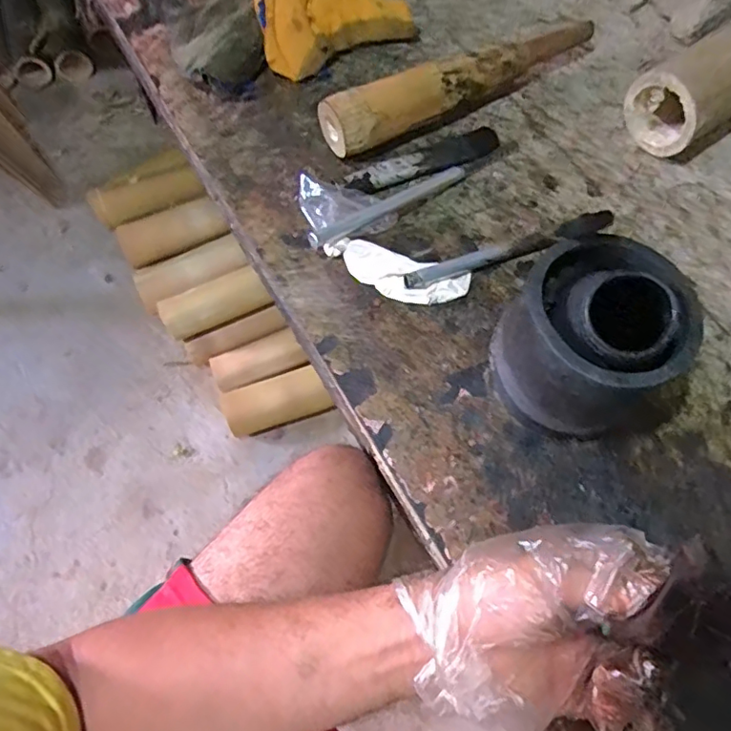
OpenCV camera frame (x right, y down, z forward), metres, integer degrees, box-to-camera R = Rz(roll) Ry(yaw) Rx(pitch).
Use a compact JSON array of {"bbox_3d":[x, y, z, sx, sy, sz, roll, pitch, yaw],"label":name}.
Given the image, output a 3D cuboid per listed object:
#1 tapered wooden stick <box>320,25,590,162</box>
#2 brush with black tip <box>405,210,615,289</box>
[{"bbox_3d":[0.091,-0.266,0.515,0.282,0.054,0.053,-31,71,-14],"label":"tapered wooden stick"},{"bbox_3d":[0.121,-0.095,0.461,0.188,0.016,0.017,-20,69,-10],"label":"brush with black tip"}]

